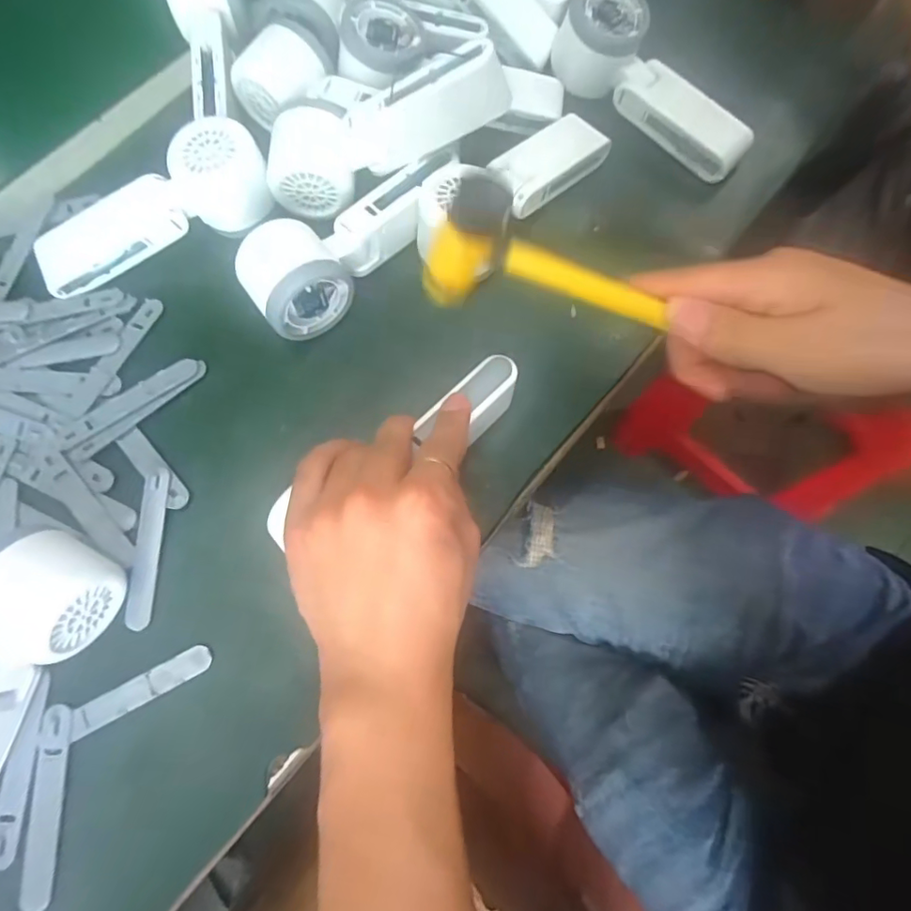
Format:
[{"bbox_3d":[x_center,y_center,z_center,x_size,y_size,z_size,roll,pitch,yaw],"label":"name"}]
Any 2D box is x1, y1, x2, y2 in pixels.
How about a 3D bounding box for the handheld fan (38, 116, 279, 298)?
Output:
[{"bbox_3d":[-0.209,-0.170,0.369,0.163,0.050,0.055,-22,74,-6],"label":"handheld fan"}]

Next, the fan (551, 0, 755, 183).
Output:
[{"bbox_3d":[0.146,-0.277,0.399,0.168,0.056,0.060,36,76,11],"label":"fan"}]

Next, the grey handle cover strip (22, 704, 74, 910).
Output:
[{"bbox_3d":[-0.216,0.184,0.286,0.018,0.007,0.094,-2,73,0],"label":"grey handle cover strip"}]

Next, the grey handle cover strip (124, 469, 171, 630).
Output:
[{"bbox_3d":[-0.184,0.054,0.323,0.017,0.007,0.091,0,73,1],"label":"grey handle cover strip"}]

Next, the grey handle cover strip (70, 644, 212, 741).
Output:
[{"bbox_3d":[-0.174,0.130,0.303,0.076,0.005,0.015,-28,74,-8],"label":"grey handle cover strip"}]

